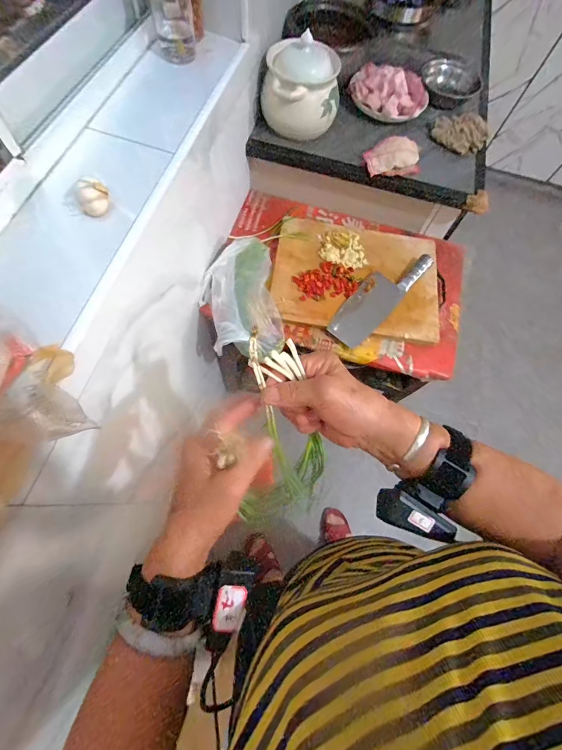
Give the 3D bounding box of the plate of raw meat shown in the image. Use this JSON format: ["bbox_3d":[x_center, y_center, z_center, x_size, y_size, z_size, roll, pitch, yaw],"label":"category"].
[{"bbox_3d":[0.265,-0.695,0.787,0.189,0.045,0.158,19,71,5],"label":"plate of raw meat"}]

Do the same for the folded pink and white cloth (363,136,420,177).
[{"bbox_3d":[0.255,-0.489,0.736,0.126,0.063,0.074,9,70,1],"label":"folded pink and white cloth"}]

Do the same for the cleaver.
[{"bbox_3d":[0.230,-0.191,0.759,0.092,0.031,0.298,40,74,12],"label":"cleaver"}]

